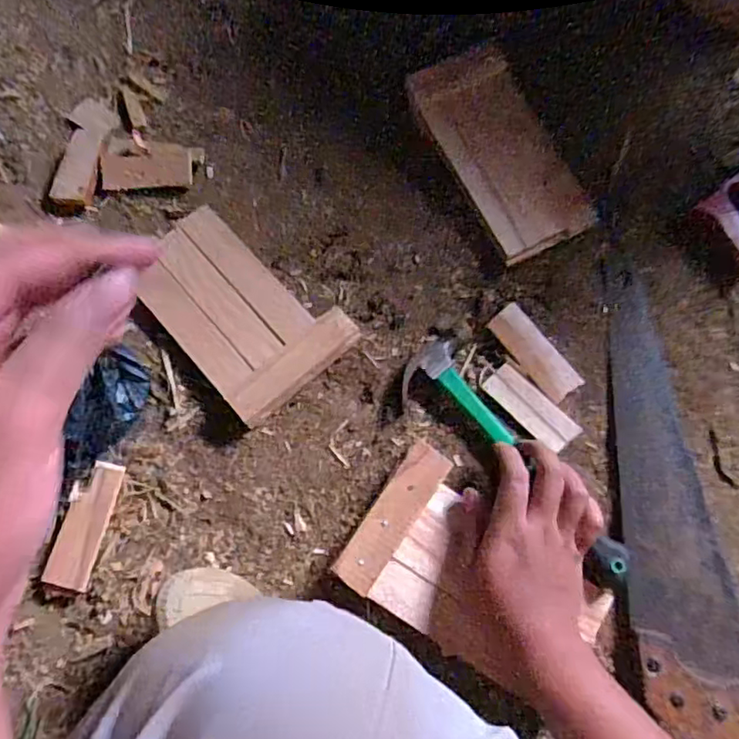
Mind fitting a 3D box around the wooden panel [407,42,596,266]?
[{"bbox_3d":[0.136,-0.232,0.628,0.108,0.031,0.241,-23,76,-10],"label":"wooden panel"}]

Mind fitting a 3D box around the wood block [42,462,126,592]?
[{"bbox_3d":[-0.253,0.137,0.527,0.038,0.008,0.109,13,73,0],"label":"wood block"}]

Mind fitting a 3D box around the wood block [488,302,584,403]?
[{"bbox_3d":[0.161,-0.016,0.576,0.037,0.009,0.101,-33,78,-12],"label":"wood block"}]

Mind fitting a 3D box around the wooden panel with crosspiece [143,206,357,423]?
[{"bbox_3d":[-0.135,-0.066,0.579,0.132,0.030,0.220,-41,80,-14],"label":"wooden panel with crosspiece"}]

